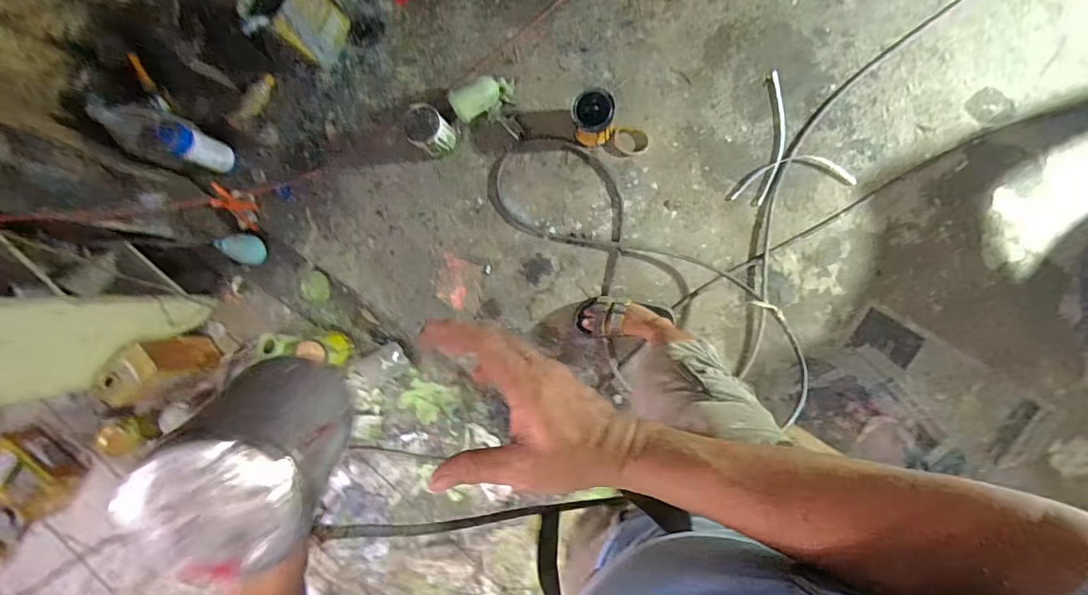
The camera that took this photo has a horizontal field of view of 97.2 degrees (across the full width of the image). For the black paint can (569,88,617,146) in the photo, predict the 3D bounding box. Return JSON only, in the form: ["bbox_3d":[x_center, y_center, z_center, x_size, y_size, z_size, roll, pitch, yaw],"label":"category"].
[{"bbox_3d":[0.128,-0.460,1.232,0.100,0.123,0.105,0,90,8],"label":"black paint can"}]

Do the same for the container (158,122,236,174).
[{"bbox_3d":[-0.982,-0.425,1.363,0.071,0.200,0.085,35,95,28],"label":"container"}]

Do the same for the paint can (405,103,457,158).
[{"bbox_3d":[-0.296,-0.436,1.289,0.109,0.150,0.100,0,90,7],"label":"paint can"}]

